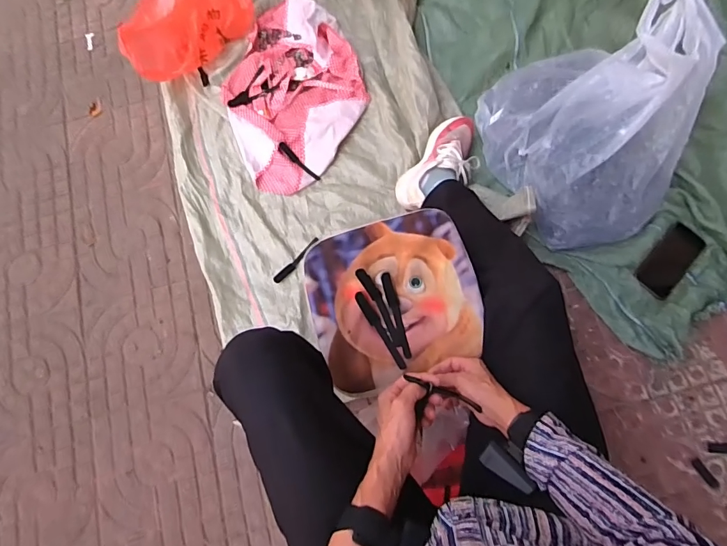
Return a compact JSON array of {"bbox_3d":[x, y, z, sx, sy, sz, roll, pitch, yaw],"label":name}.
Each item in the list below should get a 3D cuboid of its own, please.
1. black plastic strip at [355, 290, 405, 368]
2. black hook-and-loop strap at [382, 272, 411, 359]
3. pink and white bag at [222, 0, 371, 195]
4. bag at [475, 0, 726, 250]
[{"bbox_3d":[0.027,0.087,0.663,0.017,0.011,0.132,-33,77,-7],"label":"black plastic strip"},{"bbox_3d":[0.054,0.064,0.671,0.018,0.014,0.133,-16,75,-3],"label":"black hook-and-loop strap"},{"bbox_3d":[-0.173,-0.446,1.040,0.331,0.055,0.489,-20,75,-4],"label":"pink and white bag"},{"bbox_3d":[0.478,-0.295,0.879,0.388,0.230,0.418,-14,75,-2],"label":"bag"}]

